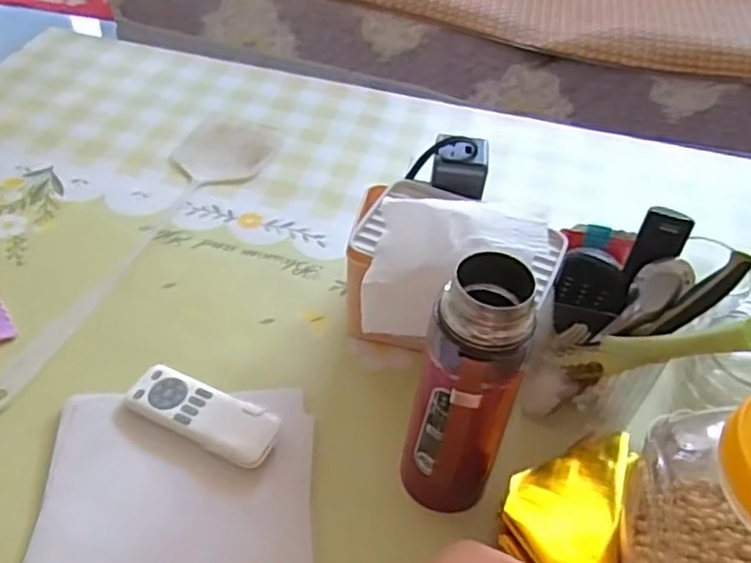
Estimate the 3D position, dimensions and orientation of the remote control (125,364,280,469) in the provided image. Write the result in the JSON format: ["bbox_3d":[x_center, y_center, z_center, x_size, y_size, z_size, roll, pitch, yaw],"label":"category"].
[{"bbox_3d":[-0.137,0.105,0.534,0.123,0.012,0.049,22,48,16],"label":"remote control"}]

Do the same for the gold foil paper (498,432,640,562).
[{"bbox_3d":[0.133,0.173,0.467,0.088,0.047,0.171,12,30,8],"label":"gold foil paper"}]

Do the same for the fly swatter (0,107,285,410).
[{"bbox_3d":[-0.235,-0.058,0.693,0.107,0.018,0.455,17,43,12],"label":"fly swatter"}]

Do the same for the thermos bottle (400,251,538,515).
[{"bbox_3d":[0.054,0.077,0.437,0.064,0.201,0.062,2,44,-2],"label":"thermos bottle"}]

